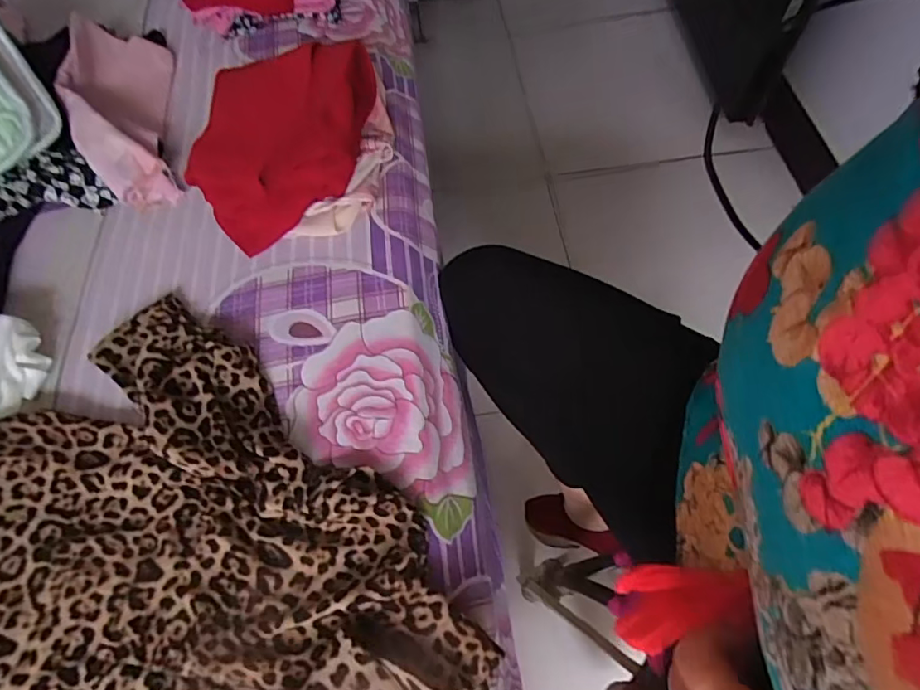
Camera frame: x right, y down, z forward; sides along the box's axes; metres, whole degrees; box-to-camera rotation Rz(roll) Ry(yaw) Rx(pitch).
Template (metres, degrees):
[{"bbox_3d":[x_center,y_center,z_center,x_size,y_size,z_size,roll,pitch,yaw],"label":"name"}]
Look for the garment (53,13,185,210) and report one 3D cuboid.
[{"bbox_3d":[-0.408,-0.283,0.644,0.099,0.072,0.276,-15,64,-4],"label":"garment"}]

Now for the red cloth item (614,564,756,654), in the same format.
[{"bbox_3d":[0.129,0.157,0.329,0.018,0.106,0.045,2,58,-32],"label":"red cloth item"}]

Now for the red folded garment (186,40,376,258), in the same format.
[{"bbox_3d":[-0.195,-0.224,0.594,0.173,0.089,0.228,2,64,5],"label":"red folded garment"}]

